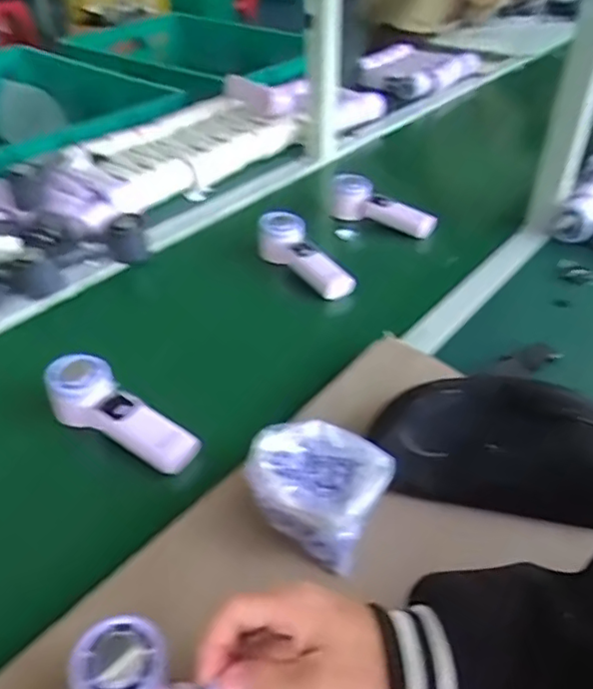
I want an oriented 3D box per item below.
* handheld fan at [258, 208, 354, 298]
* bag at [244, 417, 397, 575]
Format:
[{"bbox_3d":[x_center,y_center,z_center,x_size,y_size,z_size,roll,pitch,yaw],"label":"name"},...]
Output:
[{"bbox_3d":[0.012,-0.118,0.845,0.055,0.058,0.171,-29,60,-31],"label":"handheld fan"},{"bbox_3d":[0.019,0.119,0.510,0.104,0.076,0.090,19,43,21],"label":"bag"}]

